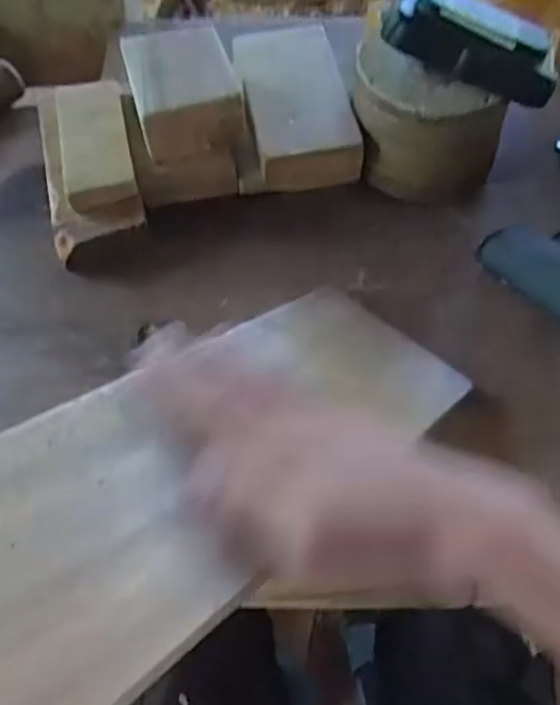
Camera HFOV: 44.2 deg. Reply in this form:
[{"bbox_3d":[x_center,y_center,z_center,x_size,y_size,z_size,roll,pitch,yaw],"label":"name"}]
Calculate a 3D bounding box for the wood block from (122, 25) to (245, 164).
[{"bbox_3d":[-0.063,-0.167,0.439,0.066,0.041,0.079,-14,62,-10],"label":"wood block"}]

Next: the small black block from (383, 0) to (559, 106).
[{"bbox_3d":[0.117,-0.185,0.415,0.104,0.035,0.035,23,61,-2],"label":"small black block"}]

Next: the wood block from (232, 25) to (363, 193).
[{"bbox_3d":[0.010,-0.175,0.476,0.066,0.028,0.144,-8,61,-6],"label":"wood block"}]

